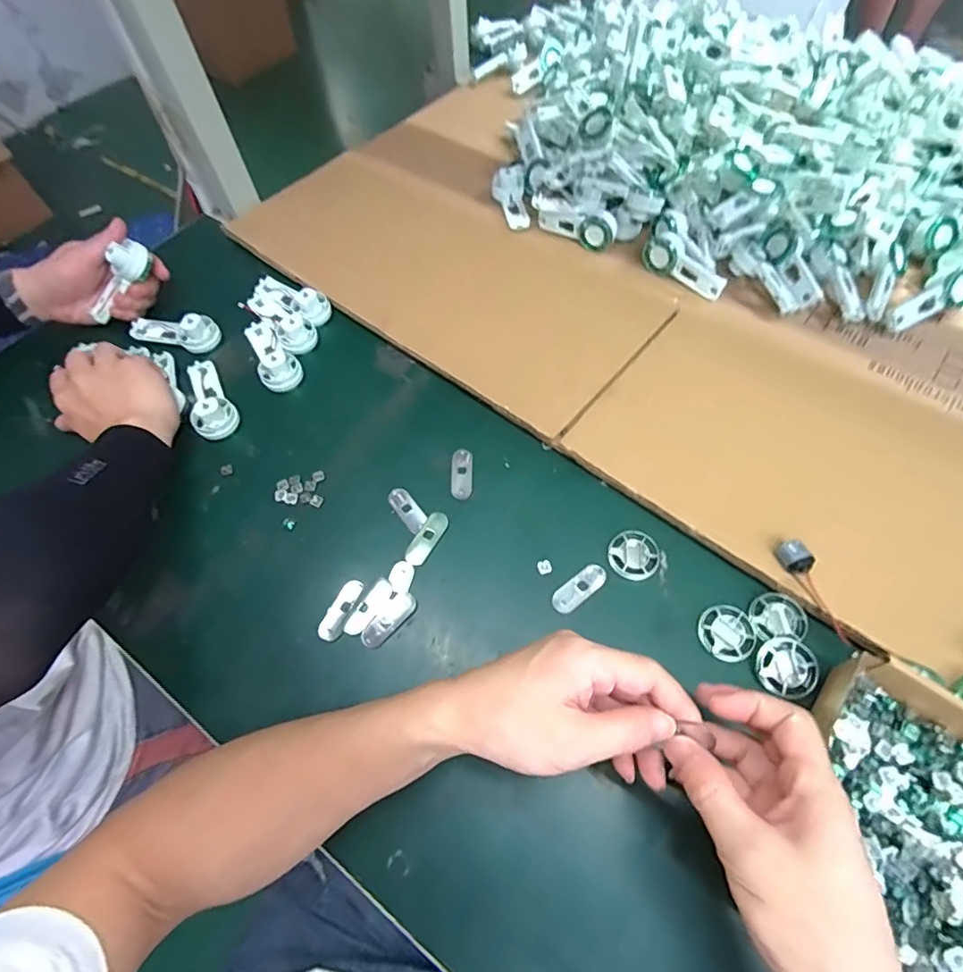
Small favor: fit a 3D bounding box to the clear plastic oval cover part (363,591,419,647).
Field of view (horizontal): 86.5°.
[{"bbox_3d":[-0.072,0.104,0.401,0.020,0.004,0.050,39,69,21],"label":"clear plastic oval cover part"}]

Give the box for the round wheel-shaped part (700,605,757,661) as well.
[{"bbox_3d":[0.183,0.110,0.384,0.040,0.008,0.039,-1,61,2],"label":"round wheel-shaped part"}]

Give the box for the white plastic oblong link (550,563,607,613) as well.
[{"bbox_3d":[0.078,0.081,0.408,0.050,0.004,0.018,-34,65,-15],"label":"white plastic oblong link"}]

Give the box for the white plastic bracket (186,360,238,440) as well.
[{"bbox_3d":[-0.268,-0.091,0.501,0.036,0.025,0.102,-23,62,-10],"label":"white plastic bracket"}]

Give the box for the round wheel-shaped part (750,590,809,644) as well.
[{"bbox_3d":[0.224,0.098,0.385,0.038,0.007,0.036,-1,61,2],"label":"round wheel-shaped part"}]

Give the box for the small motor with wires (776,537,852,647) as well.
[{"bbox_3d":[0.245,0.077,0.377,0.018,0.015,0.079,-22,76,-10],"label":"small motor with wires"}]

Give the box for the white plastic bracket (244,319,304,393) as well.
[{"bbox_3d":[-0.218,-0.141,0.528,0.040,0.021,0.099,-27,63,-12],"label":"white plastic bracket"}]

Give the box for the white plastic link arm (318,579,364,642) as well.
[{"bbox_3d":[-0.112,0.097,0.406,0.017,0.004,0.050,19,63,13],"label":"white plastic link arm"}]

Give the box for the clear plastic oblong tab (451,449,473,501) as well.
[{"bbox_3d":[-0.018,-0.011,0.466,0.019,0.004,0.052,-1,61,2],"label":"clear plastic oblong tab"}]

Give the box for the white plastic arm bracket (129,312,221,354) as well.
[{"bbox_3d":[-0.332,-0.173,0.547,0.097,0.027,0.038,14,62,10],"label":"white plastic arm bracket"}]

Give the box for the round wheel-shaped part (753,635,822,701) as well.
[{"bbox_3d":[0.218,0.128,0.364,0.040,0.007,0.040,-1,61,2],"label":"round wheel-shaped part"}]

